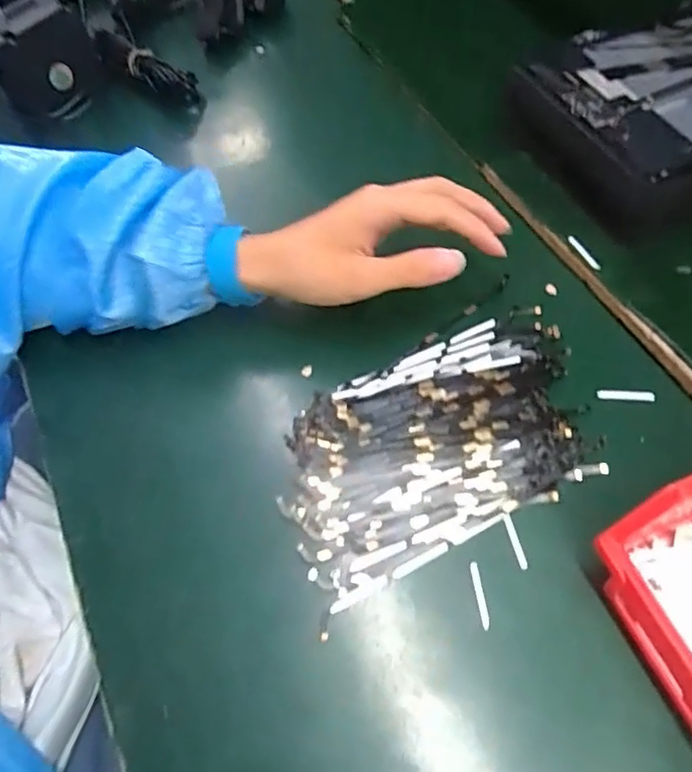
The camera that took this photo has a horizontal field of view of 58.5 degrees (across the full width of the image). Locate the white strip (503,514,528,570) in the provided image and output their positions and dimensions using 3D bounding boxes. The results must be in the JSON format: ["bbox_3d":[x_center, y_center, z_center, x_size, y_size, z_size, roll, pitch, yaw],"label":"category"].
[{"bbox_3d":[0.088,0.081,0.321,0.004,0.004,0.029,-13,58,-5],"label":"white strip"}]

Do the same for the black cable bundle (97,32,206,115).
[{"bbox_3d":[-0.167,-0.272,0.530,0.102,0.031,0.024,30,67,0],"label":"black cable bundle"}]

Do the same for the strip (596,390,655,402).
[{"bbox_3d":[0.165,0.005,0.364,0.032,0.004,0.006,4,58,5],"label":"strip"}]

